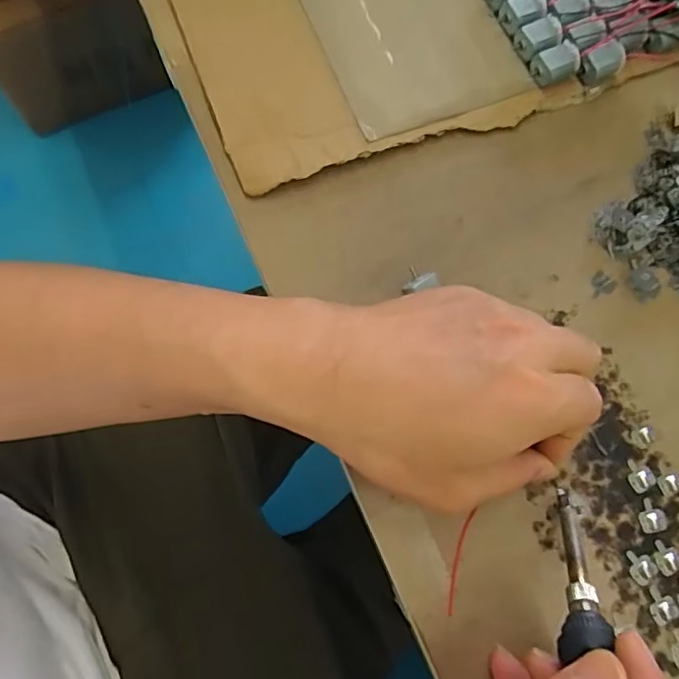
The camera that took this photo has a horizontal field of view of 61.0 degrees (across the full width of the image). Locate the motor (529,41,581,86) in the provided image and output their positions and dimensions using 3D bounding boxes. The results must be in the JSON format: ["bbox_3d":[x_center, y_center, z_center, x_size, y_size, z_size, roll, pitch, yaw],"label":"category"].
[{"bbox_3d":[0.123,-0.155,0.329,0.025,0.017,0.015,-18,76,-8],"label":"motor"}]

